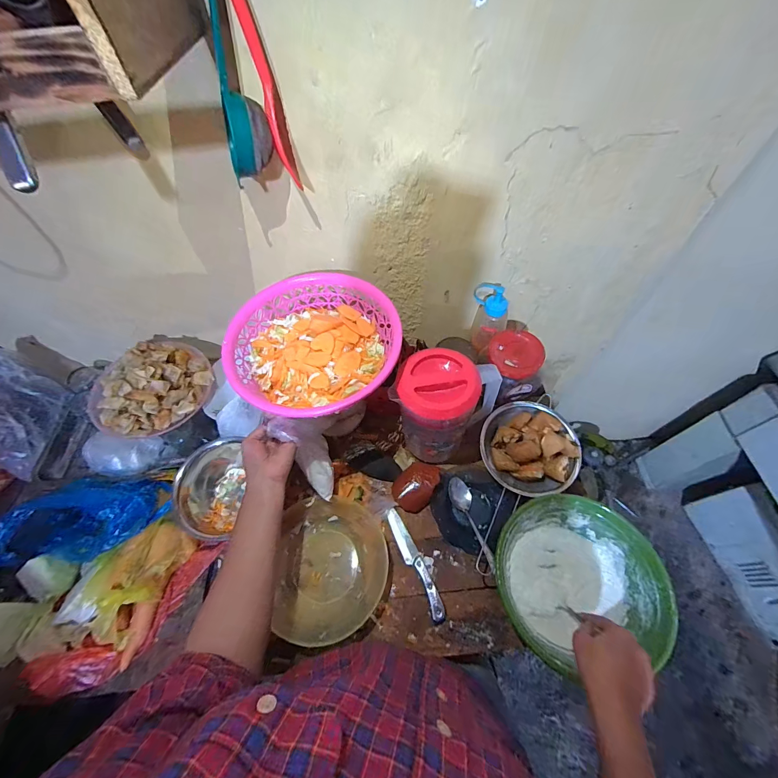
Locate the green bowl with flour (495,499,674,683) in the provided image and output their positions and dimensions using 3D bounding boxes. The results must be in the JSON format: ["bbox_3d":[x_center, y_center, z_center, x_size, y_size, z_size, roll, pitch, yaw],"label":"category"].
[{"bbox_3d":[0.287,0.291,0.542,0.232,0.074,0.215,-1,59,2],"label":"green bowl with flour"}]

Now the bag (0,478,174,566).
[{"bbox_3d":[-0.539,0.221,0.611,0.249,0.082,0.135,-5,59,0],"label":"bag"}]

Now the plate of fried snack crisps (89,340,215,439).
[{"bbox_3d":[-0.456,-0.012,0.652,0.196,0.080,0.206,-1,59,2],"label":"plate of fried snack crisps"}]

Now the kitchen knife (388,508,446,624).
[{"bbox_3d":[0.044,0.300,0.595,0.027,0.015,0.190,-25,61,-12],"label":"kitchen knife"}]

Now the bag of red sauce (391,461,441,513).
[{"bbox_3d":[0.052,0.182,0.649,0.069,0.035,0.093,33,66,21],"label":"bag of red sauce"}]

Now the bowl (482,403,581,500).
[{"bbox_3d":[0.256,0.114,0.631,0.168,0.082,0.165,-1,59,2],"label":"bowl"}]

